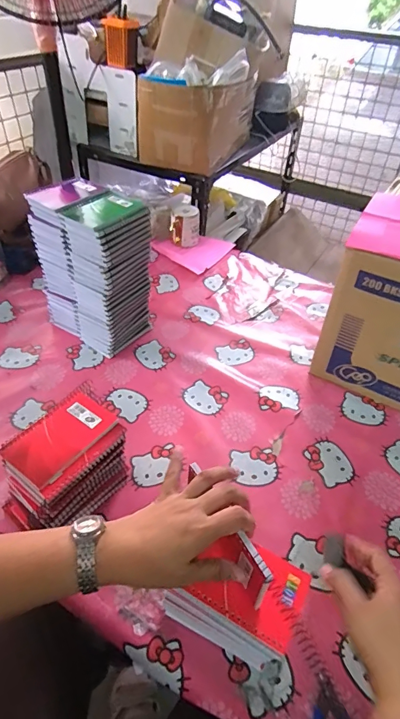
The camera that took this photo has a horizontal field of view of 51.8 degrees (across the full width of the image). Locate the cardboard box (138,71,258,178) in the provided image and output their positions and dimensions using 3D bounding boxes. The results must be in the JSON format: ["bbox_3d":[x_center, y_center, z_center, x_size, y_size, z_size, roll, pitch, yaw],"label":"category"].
[{"bbox_3d":[-0.003,-0.721,1.232,0.231,0.217,0.349,22,47,18],"label":"cardboard box"}]

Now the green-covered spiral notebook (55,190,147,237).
[{"bbox_3d":[-0.172,-0.267,0.733,0.116,0.017,0.133,29,49,24],"label":"green-covered spiral notebook"}]

